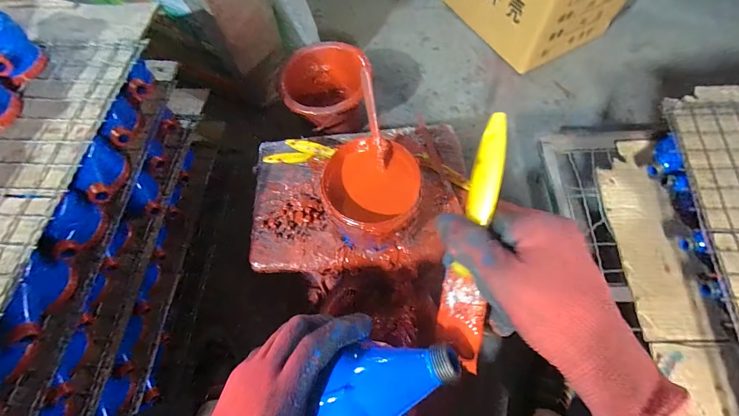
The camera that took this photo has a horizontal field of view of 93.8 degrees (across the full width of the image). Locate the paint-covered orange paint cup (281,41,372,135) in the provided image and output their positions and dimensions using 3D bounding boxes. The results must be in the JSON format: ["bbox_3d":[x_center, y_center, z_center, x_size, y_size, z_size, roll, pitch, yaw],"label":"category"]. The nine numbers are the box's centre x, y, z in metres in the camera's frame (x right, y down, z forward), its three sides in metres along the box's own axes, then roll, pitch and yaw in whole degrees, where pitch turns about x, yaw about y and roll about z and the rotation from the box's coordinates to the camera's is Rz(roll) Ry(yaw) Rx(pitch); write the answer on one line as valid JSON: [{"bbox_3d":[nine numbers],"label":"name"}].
[{"bbox_3d":[-0.104,-0.274,0.879,0.212,0.165,0.225,-1,65,2],"label":"paint-covered orange paint cup"}]

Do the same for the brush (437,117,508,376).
[{"bbox_3d":[0.073,0.024,0.244,0.035,0.009,0.175,14,97,47],"label":"brush"}]

